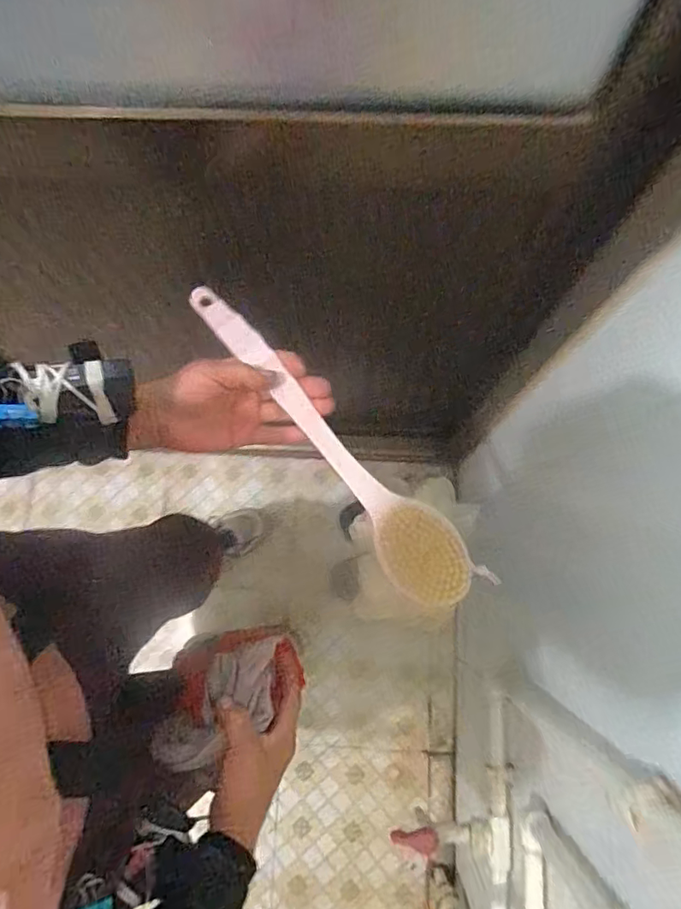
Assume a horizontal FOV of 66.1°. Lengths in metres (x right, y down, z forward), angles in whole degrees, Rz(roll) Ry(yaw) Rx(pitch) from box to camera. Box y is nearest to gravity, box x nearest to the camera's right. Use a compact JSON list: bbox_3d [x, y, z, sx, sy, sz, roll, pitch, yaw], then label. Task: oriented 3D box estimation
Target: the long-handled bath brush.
[{"bbox_3d":[-0.014,-0.020,0.424,0.062,0.029,0.333,-37,77,-7],"label":"long-handled bath brush"}]

